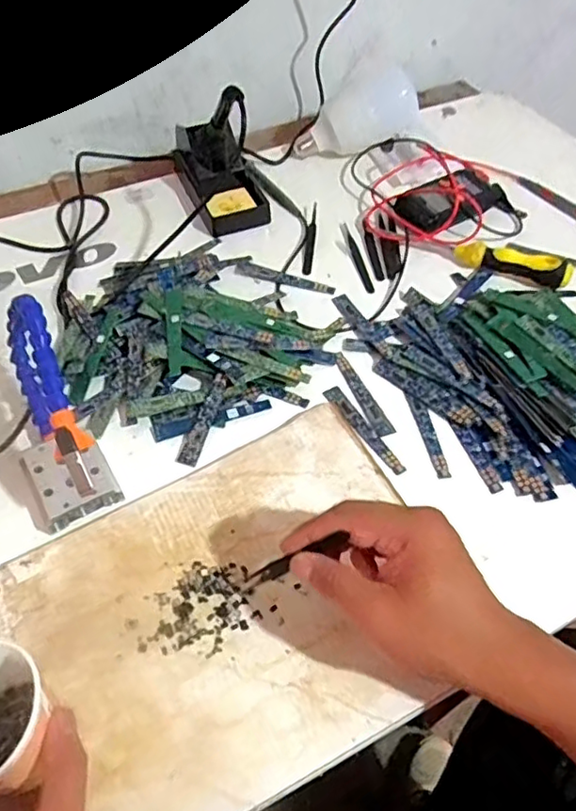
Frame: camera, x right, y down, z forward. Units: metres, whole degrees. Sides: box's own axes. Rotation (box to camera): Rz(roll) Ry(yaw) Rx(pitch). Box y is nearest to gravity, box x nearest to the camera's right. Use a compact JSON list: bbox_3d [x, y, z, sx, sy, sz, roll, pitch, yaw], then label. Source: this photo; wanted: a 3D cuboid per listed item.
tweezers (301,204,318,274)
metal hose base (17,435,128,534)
[{"bbox_3d":[0.025,-0.181,0.660,0.010,0.013,0.112,5,53,4],"label":"tweezers"},{"bbox_3d":[-0.168,0.055,0.464,0.059,0.017,0.067,-25,57,-18],"label":"metal hose base"}]

